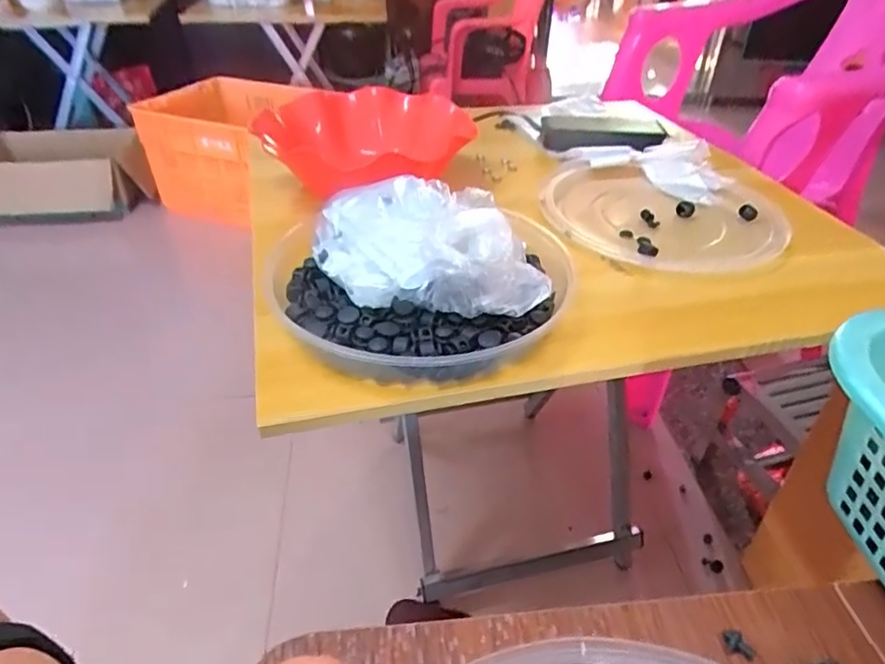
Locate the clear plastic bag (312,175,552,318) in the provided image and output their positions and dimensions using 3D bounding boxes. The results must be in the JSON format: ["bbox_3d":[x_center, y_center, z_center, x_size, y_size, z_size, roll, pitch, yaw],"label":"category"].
[{"bbox_3d":[-0.016,-0.068,0.447,0.117,0.082,0.185,-26,45,-30],"label":"clear plastic bag"}]

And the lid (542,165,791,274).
[{"bbox_3d":[0.216,-0.117,0.601,0.234,0.023,0.198,20,41,23],"label":"lid"}]

